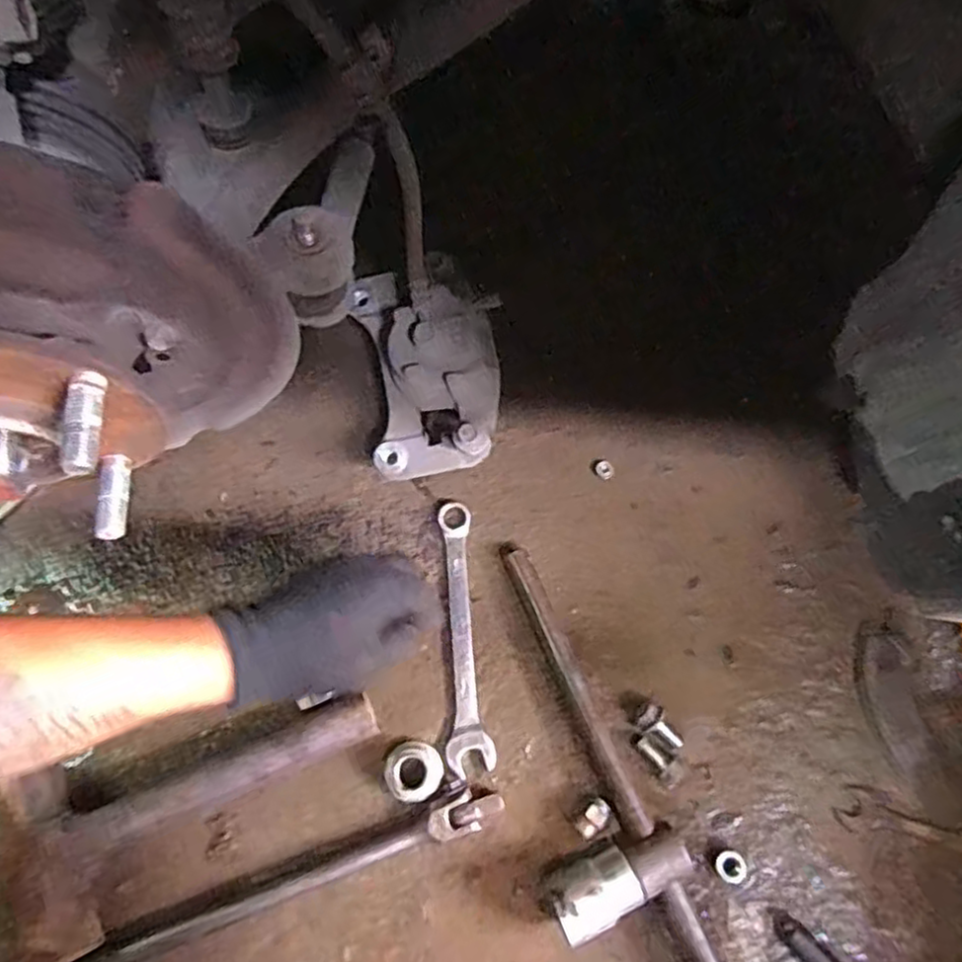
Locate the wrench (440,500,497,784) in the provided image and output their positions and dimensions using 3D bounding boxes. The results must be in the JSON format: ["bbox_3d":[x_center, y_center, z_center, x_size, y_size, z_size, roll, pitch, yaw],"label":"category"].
[{"bbox_3d":[-0.015,0.117,0.554,0.031,0.008,0.204,-5,70,-2],"label":"wrench"}]

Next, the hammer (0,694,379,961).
[{"bbox_3d":[-0.195,0.220,0.498,0.258,0.045,0.121,-22,72,-8],"label":"hammer"}]

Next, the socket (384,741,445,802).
[{"bbox_3d":[-0.048,0.209,0.514,0.040,0.022,0.039,-24,72,-8],"label":"socket"}]

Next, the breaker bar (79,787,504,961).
[{"bbox_3d":[-0.164,0.287,0.487,0.372,0.020,0.025,-19,72,-7],"label":"breaker bar"}]

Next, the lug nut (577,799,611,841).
[{"bbox_3d":[0.079,0.237,0.500,0.027,0.014,0.017,-41,75,-13],"label":"lug nut"}]

